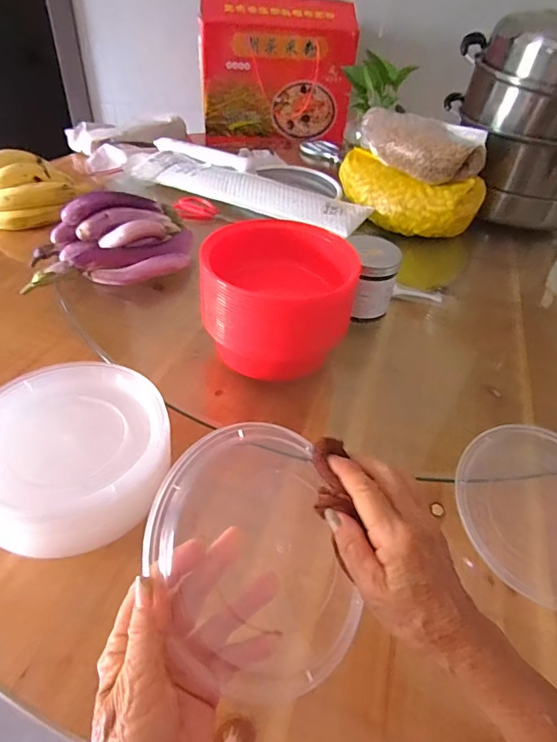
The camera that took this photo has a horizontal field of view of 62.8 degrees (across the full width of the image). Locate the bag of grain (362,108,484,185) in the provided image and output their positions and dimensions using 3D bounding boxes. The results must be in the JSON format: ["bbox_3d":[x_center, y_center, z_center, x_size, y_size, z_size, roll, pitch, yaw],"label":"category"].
[{"bbox_3d":[0.228,-0.399,0.794,0.099,0.070,0.262,-28,52,-32],"label":"bag of grain"}]

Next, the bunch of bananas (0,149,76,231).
[{"bbox_3d":[-0.461,-0.331,0.828,0.172,0.085,0.156,-20,48,-25],"label":"bunch of bananas"}]

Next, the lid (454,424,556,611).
[{"bbox_3d":[0.253,0.135,0.433,0.158,0.019,0.171,5,57,-7],"label":"lid"}]

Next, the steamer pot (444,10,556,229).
[{"bbox_3d":[0.500,-0.482,0.882,0.279,0.310,0.278,1,42,-5],"label":"steamer pot"}]

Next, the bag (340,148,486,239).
[{"bbox_3d":[0.222,-0.319,0.829,0.263,0.088,0.116,26,46,21],"label":"bag"}]

